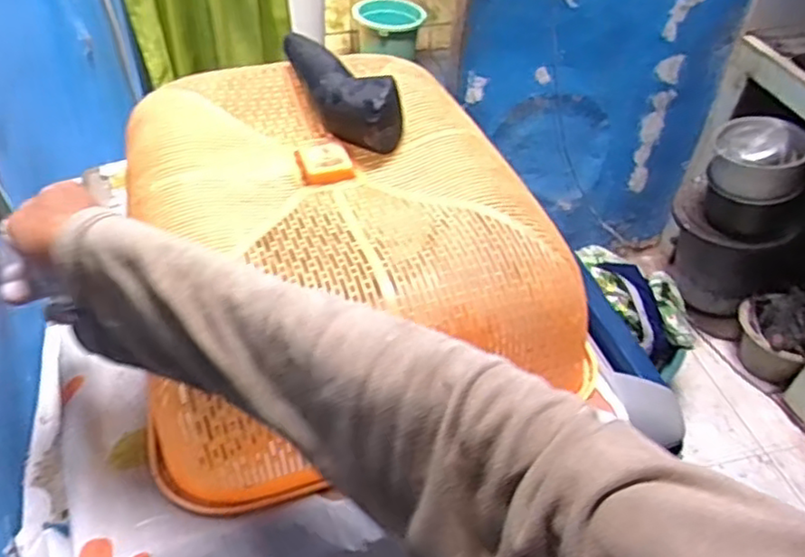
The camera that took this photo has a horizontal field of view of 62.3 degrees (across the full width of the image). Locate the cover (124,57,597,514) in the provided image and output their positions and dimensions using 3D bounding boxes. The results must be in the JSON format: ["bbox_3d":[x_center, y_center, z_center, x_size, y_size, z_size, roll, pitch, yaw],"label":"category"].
[{"bbox_3d":[-0.047,-0.037,0.543,0.306,0.133,0.372,-12,45,-19],"label":"cover"}]

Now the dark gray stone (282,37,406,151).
[{"bbox_3d":[-0.045,-0.165,0.568,0.075,0.042,0.159,-10,44,-17],"label":"dark gray stone"}]

